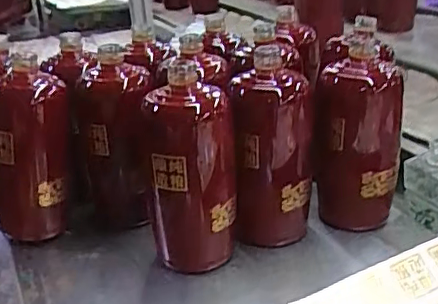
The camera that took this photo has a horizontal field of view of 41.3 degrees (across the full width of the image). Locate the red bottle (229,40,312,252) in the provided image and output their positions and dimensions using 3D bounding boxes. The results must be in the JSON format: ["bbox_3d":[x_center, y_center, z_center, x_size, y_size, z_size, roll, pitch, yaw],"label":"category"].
[{"bbox_3d":[0.053,-0.006,0.579,0.075,0.182,0.090,-1,23,11],"label":"red bottle"}]

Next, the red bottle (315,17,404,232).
[{"bbox_3d":[0.140,-0.012,0.591,0.080,0.185,0.063,5,25,22],"label":"red bottle"}]

